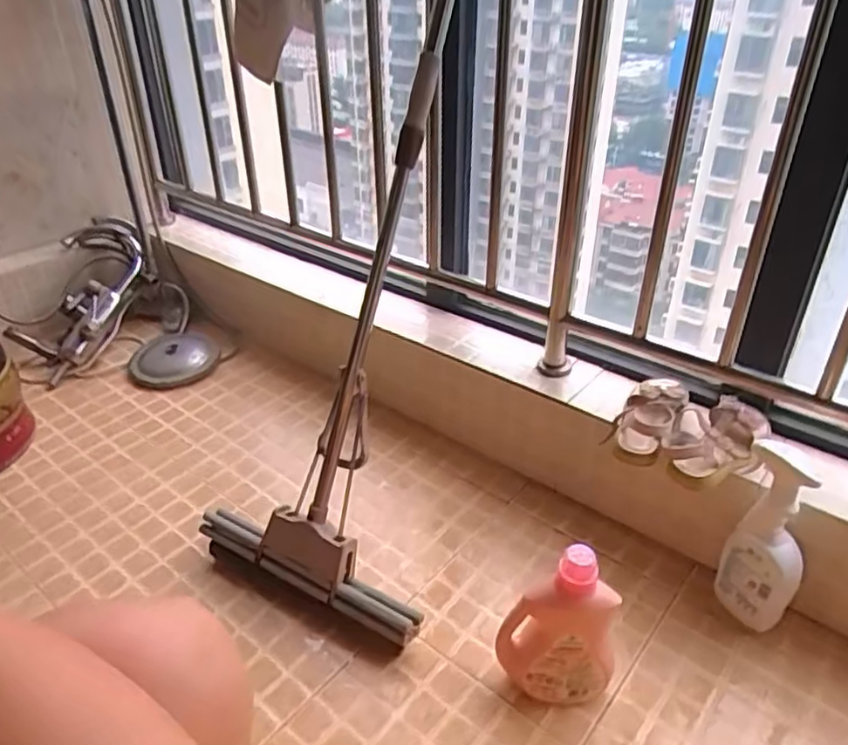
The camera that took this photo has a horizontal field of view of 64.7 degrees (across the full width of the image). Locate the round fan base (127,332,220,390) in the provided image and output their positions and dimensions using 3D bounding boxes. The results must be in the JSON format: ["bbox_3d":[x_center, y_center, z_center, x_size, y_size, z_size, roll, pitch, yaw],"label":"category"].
[{"bbox_3d":[-0.584,-0.032,1.557,0.197,0.065,0.195,0,33,0],"label":"round fan base"}]

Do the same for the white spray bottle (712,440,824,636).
[{"bbox_3d":[0.480,0.245,0.939,0.103,0.298,0.051,24,40,32],"label":"white spray bottle"}]

